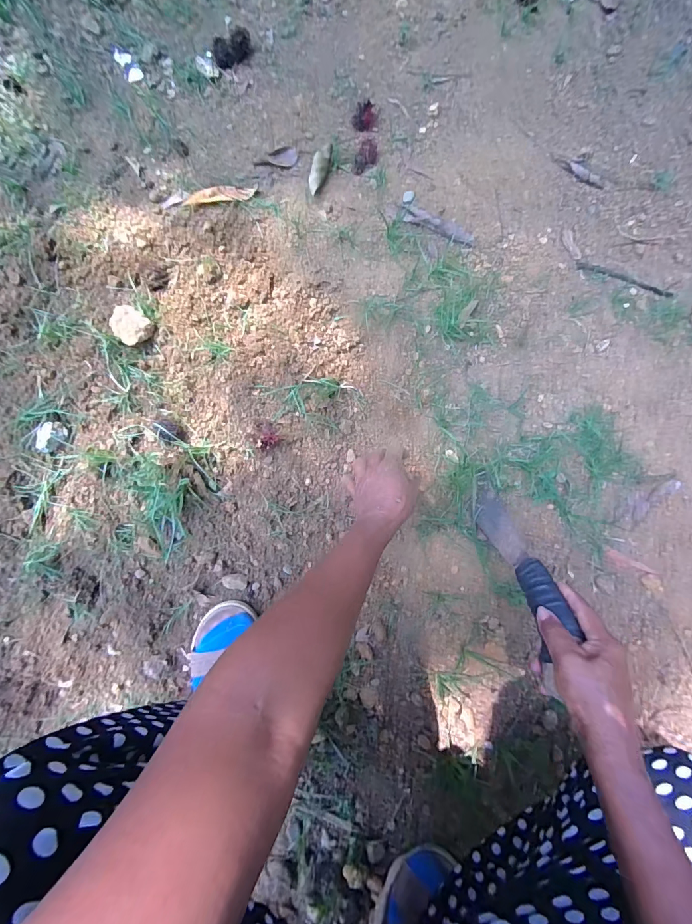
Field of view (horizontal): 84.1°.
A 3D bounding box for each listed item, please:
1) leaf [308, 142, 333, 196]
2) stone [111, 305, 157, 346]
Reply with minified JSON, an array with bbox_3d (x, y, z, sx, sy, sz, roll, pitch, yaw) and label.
[{"bbox_3d":[-0.043,-0.504,0.660,0.025,0.027,0.104,15,79,3],"label":"leaf"},{"bbox_3d":[-0.336,-0.213,0.595,0.063,0.026,0.051,40,81,7],"label":"stone"}]

